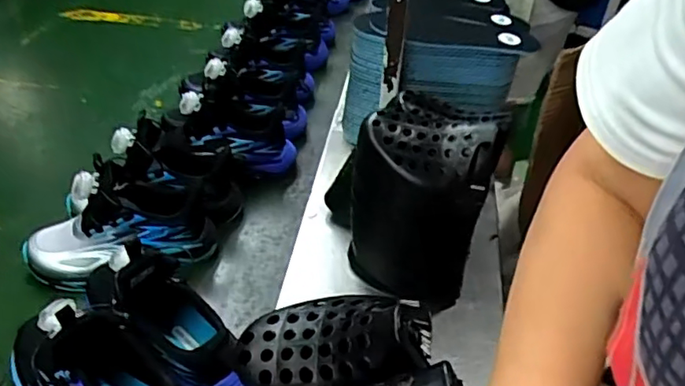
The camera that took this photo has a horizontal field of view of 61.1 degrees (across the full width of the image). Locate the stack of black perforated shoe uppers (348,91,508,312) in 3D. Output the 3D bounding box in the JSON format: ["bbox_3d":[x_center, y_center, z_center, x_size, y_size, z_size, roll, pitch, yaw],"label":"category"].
[{"bbox_3d":[0.076,0.010,0.584,0.122,0.211,0.117,15,37,13],"label":"stack of black perforated shoe uppers"}]

